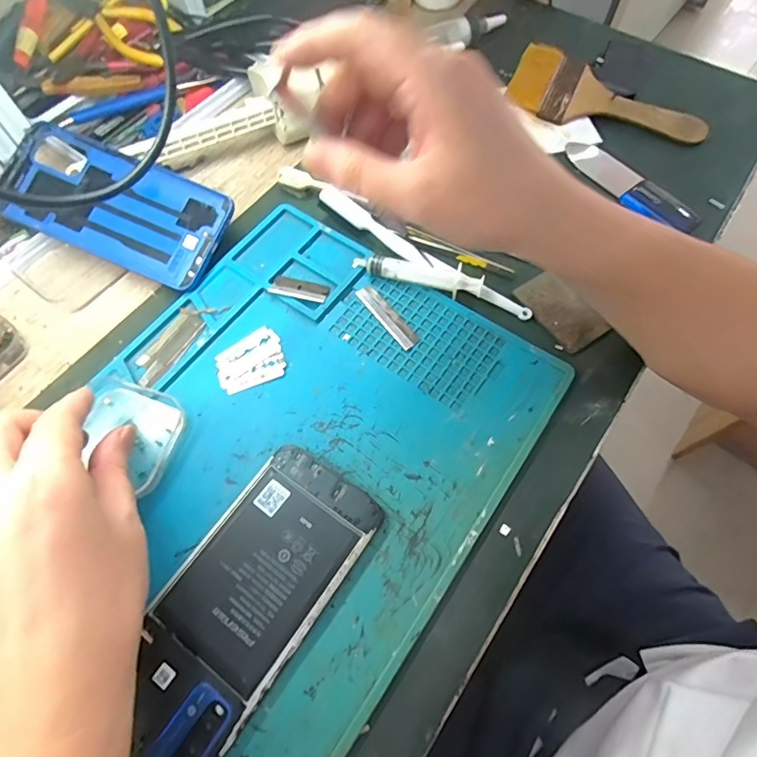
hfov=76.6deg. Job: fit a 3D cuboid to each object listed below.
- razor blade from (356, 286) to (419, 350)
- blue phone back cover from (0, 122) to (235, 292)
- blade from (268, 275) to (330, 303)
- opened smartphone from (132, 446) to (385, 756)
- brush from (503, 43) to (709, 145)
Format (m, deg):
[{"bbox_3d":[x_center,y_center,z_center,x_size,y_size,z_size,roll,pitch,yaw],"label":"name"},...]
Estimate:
[{"bbox_3d":[0.006,-0.044,0.326,0.013,0.004,0.057,-34,71,-15],"label":"razor blade"},{"bbox_3d":[-0.191,-0.124,0.347,0.164,0.009,0.077,24,81,3],"label":"blue phone back cover"},{"bbox_3d":[-0.055,-0.063,0.334,0.040,0.004,0.018,16,66,6],"label":"blade"},{"bbox_3d":[-0.069,0.112,0.248,0.073,0.011,0.153,33,69,13],"label":"opened smartphone"},{"bbox_3d":[0.192,-0.233,0.408,0.162,0.022,0.061,28,68,11],"label":"brush"}]

